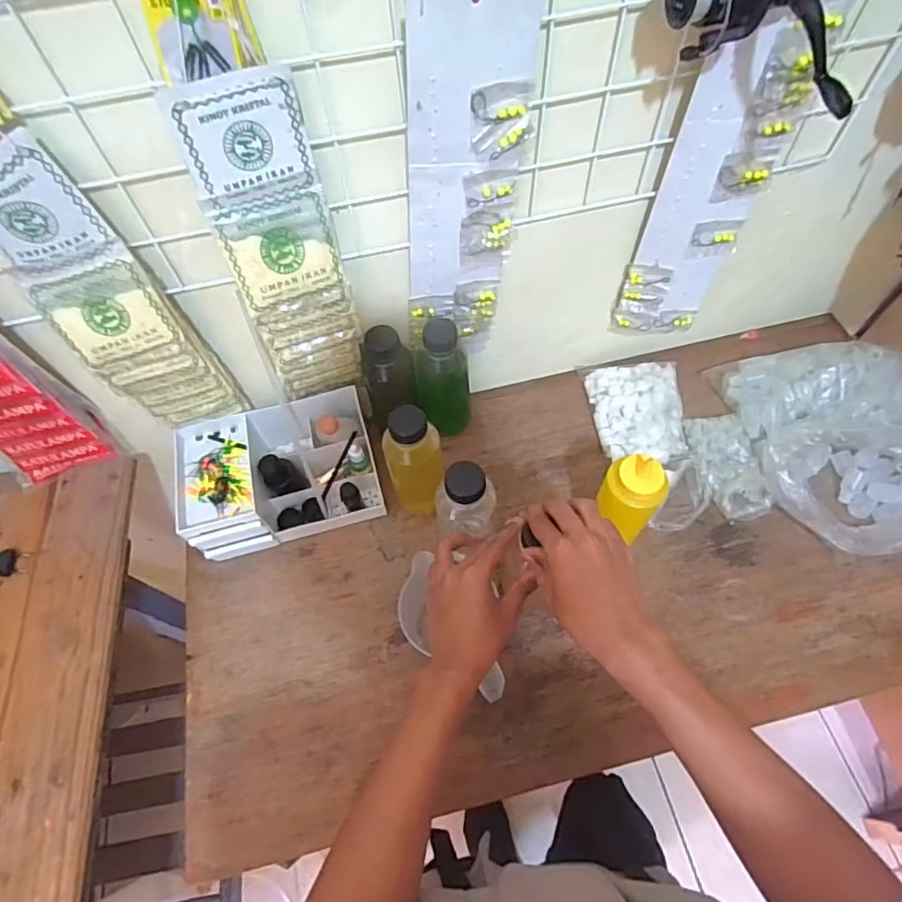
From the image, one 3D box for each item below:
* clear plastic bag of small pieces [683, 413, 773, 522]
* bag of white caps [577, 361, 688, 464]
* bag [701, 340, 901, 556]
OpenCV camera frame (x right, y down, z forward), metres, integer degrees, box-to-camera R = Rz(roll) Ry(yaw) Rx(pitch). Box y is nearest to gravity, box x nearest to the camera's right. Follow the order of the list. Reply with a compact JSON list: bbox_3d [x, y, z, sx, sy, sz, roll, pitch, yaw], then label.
[{"bbox_3d":[0.356,0.015,0.703,0.076,0.023,0.138,-12,61,-4],"label":"clear plastic bag of small pieces"},{"bbox_3d":[0.252,-0.055,0.747,0.118,0.038,0.146,-3,61,1],"label":"bag of white caps"},{"bbox_3d":[0.496,-0.016,0.681,0.227,0.083,0.270,-7,61,-1],"label":"bag"}]

